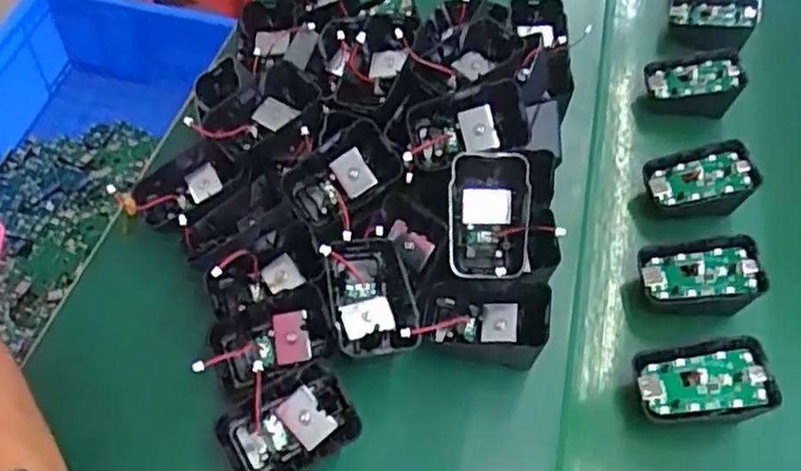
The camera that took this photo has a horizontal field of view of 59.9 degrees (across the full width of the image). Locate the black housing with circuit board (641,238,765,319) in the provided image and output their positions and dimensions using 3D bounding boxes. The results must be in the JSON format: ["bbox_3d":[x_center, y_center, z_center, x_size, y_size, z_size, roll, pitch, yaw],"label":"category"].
[{"bbox_3d":[0.183,0.025,0.431,0.067,0.034,0.039,7,51,1],"label":"black housing with circuit board"}]

